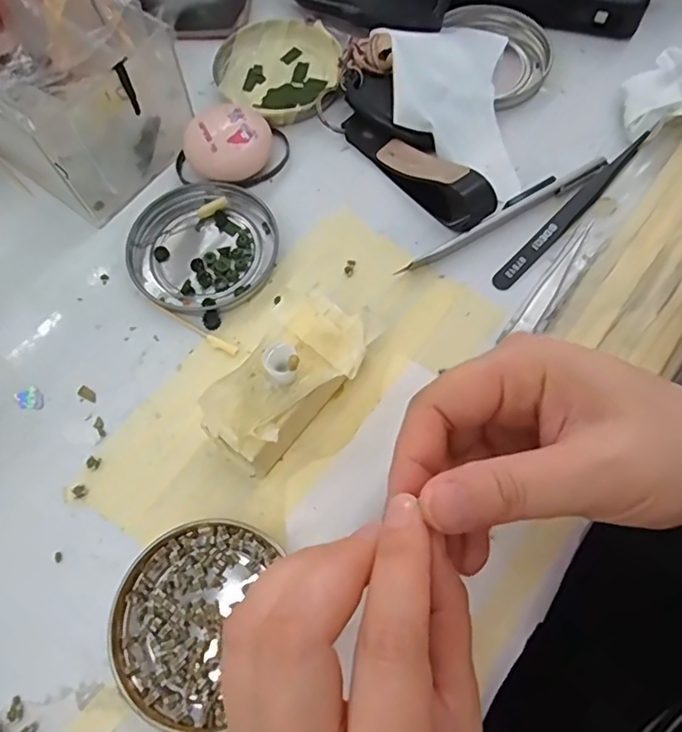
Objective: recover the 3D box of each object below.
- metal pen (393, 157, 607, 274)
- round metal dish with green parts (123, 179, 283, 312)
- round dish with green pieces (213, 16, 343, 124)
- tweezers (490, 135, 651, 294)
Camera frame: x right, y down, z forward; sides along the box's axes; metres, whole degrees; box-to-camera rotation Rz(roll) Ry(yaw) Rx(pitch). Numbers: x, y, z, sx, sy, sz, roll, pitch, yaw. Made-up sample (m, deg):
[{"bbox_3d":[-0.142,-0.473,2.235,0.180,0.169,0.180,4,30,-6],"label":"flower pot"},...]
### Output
[{"bbox_3d":[0.087,-0.082,0.306,0.128,0.011,0.009,-29,70,-9],"label":"metal pen"},{"bbox_3d":[-0.076,-0.066,0.307,0.078,0.008,0.076,-1,68,2],"label":"round metal dish with green parts"},{"bbox_3d":[-0.037,-0.186,0.353,0.082,0.012,0.073,41,76,16],"label":"round dish with green pieces"},{"bbox_3d":[0.124,-0.085,0.306,0.011,0.009,0.120,41,76,16],"label":"tweezers"}]

